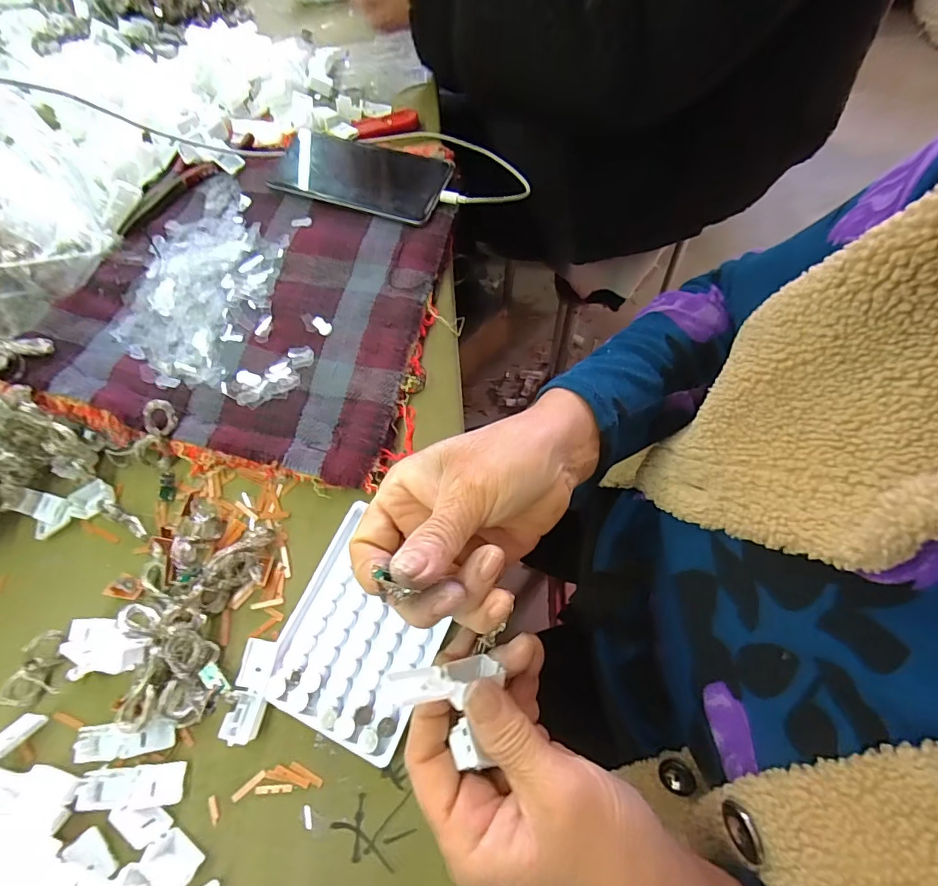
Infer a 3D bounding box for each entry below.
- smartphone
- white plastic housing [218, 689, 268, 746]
[{"bbox_3d":[-0.100,-0.252,0.436,0.166,0.013,0.087,18,69,11],"label":"smartphone"},{"bbox_3d":[-0.133,0.162,0.282,0.020,0.011,0.028,18,69,11],"label":"white plastic housing"}]

